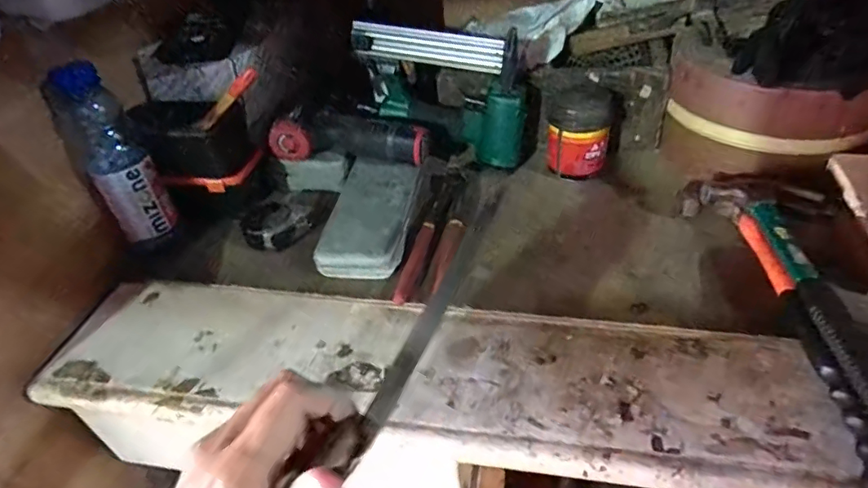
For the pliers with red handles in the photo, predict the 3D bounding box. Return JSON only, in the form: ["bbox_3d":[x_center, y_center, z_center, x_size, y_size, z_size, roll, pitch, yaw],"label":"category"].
[{"bbox_3d":[0.007,-0.019,0.587,0.049,0.015,0.230,3,41,12],"label":"pliers with red handles"}]

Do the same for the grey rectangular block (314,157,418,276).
[{"bbox_3d":[-0.072,-0.033,0.597,0.090,0.044,0.168,2,41,11],"label":"grey rectangular block"}]

